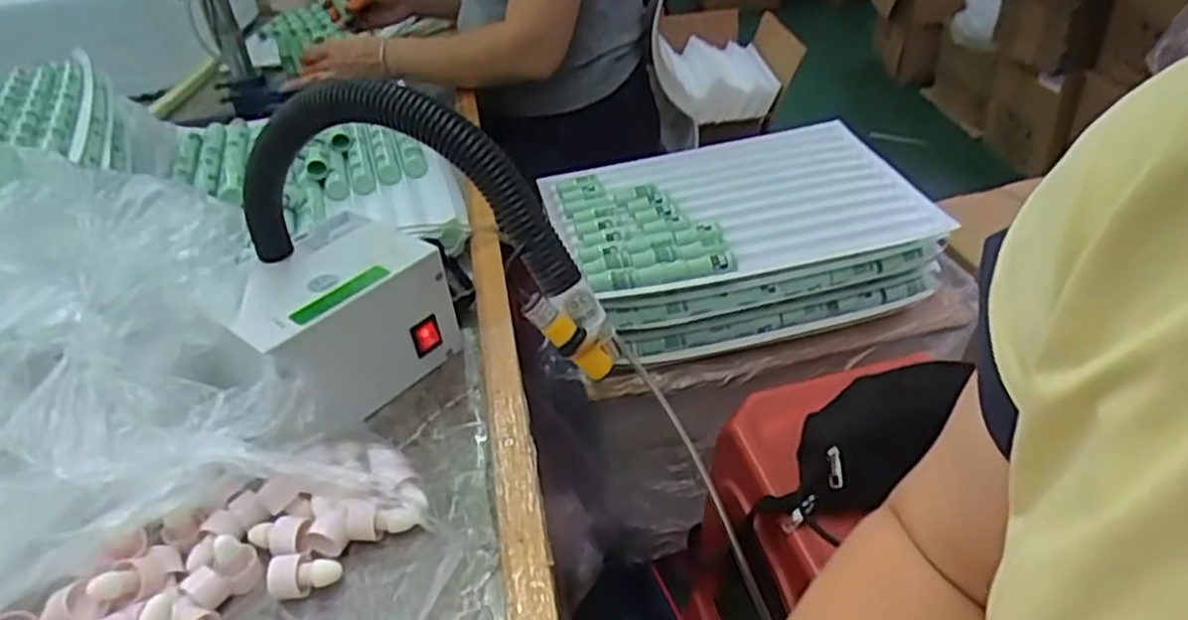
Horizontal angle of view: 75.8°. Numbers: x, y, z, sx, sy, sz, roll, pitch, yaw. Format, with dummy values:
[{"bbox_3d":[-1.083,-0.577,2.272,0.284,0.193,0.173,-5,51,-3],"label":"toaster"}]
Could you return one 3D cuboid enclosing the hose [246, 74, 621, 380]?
[{"bbox_3d":[-0.121,-0.068,0.512,0.298,0.154,0.052,17,43,29],"label":"hose"}]

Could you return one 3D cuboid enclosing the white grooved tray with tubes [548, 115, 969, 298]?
[{"bbox_3d":[0.177,-0.148,0.997,0.444,0.031,0.313,-13,37,-8],"label":"white grooved tray with tubes"}]

